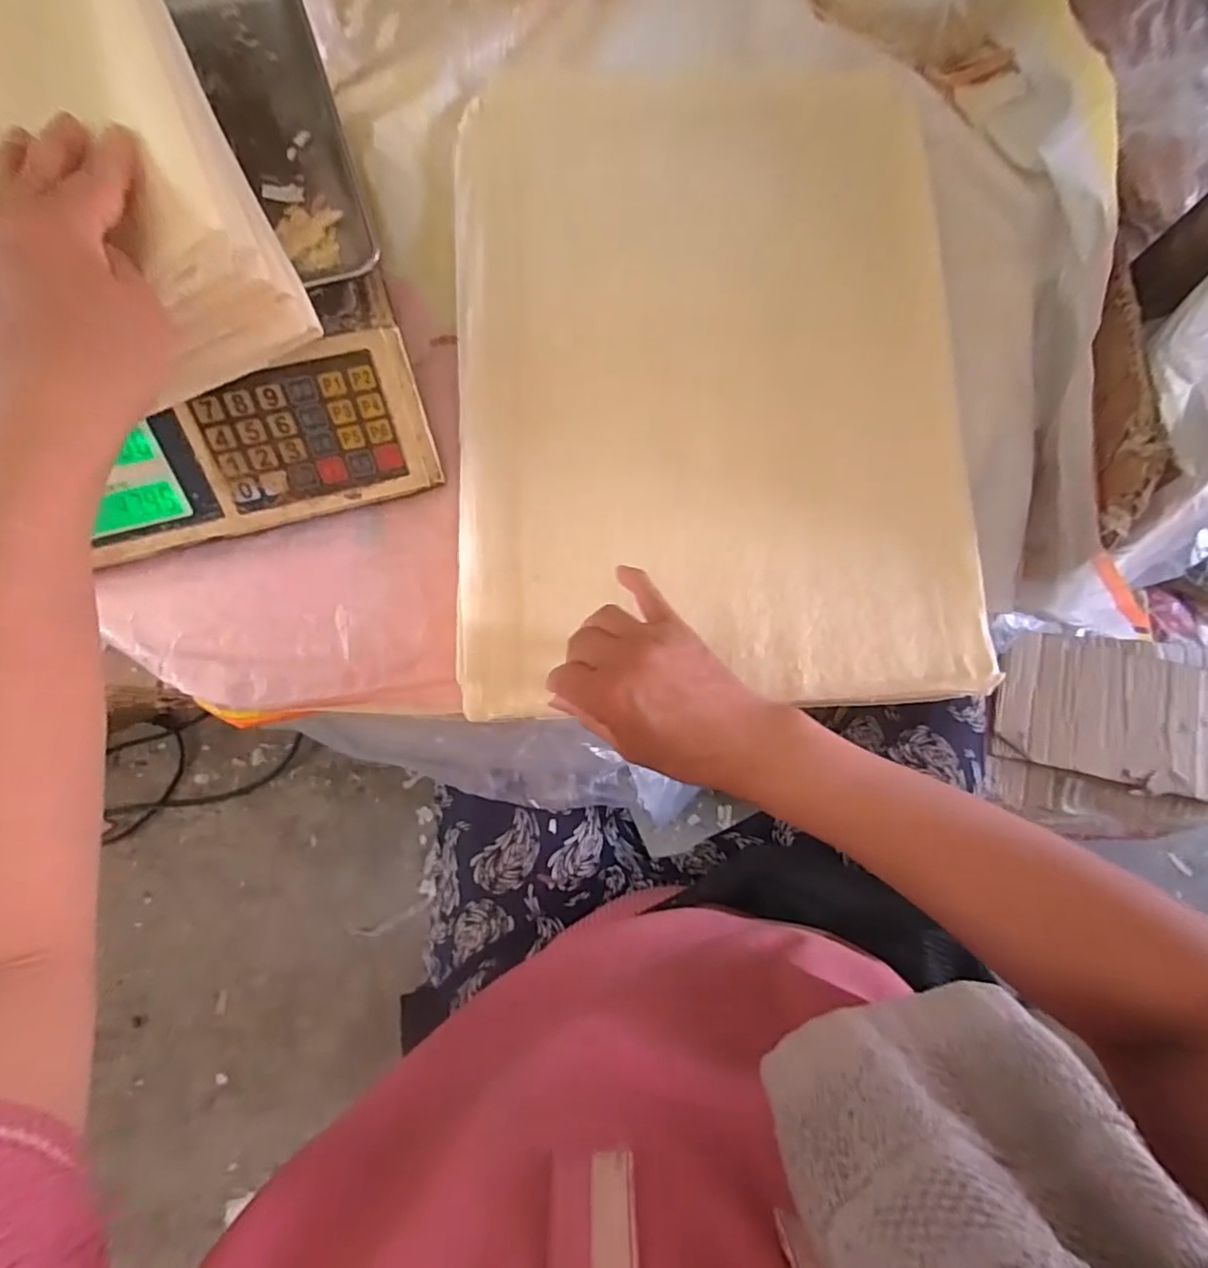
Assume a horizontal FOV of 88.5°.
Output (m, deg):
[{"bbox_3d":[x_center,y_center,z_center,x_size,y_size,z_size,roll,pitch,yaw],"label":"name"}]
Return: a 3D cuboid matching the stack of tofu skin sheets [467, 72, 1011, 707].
[{"bbox_3d":[0.075,-0.202,0.444,0.343,0.022,0.498,-2,80,-2],"label":"stack of tofu skin sheets"}]

